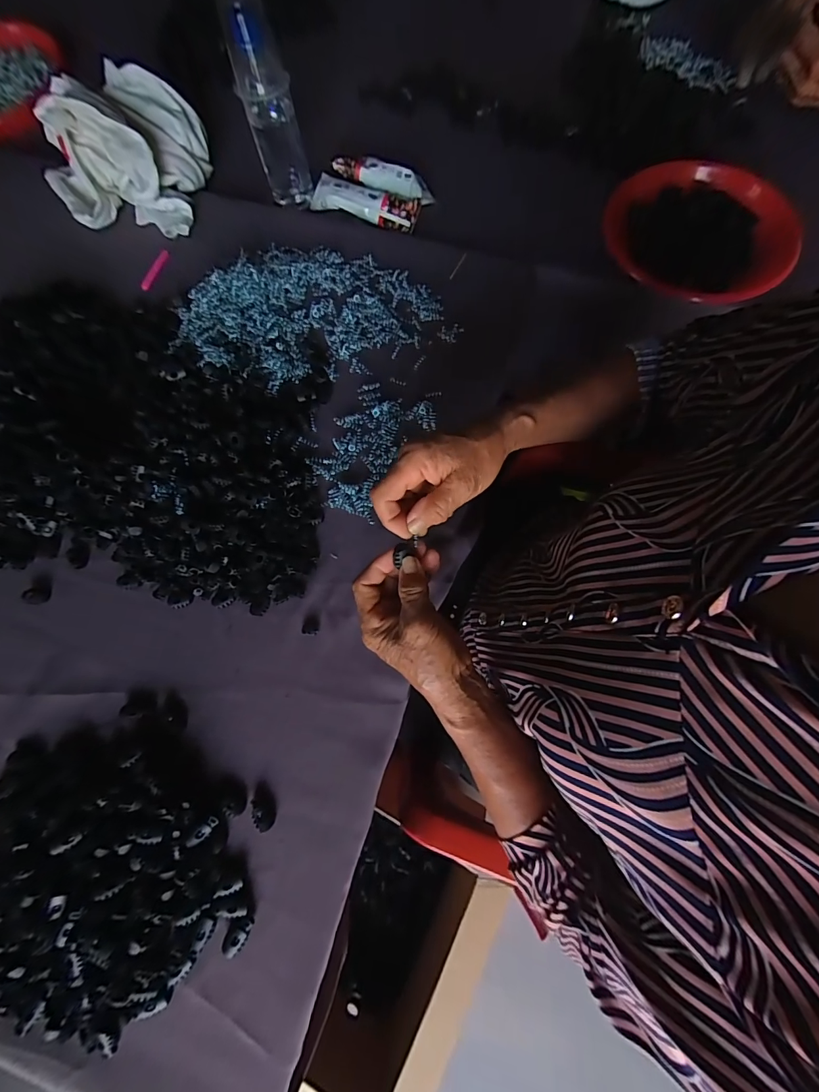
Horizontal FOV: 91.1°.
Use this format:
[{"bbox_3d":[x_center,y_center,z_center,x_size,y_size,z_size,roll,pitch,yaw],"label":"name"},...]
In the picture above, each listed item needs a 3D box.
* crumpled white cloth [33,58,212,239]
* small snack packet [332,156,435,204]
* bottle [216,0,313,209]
[{"bbox_3d":[-0.384,-0.517,0.520,0.195,0.092,0.193,5,74,3],"label":"crumpled white cloth"},{"bbox_3d":[-0.036,-0.506,0.550,0.143,0.028,0.027,29,77,9],"label":"small snack packet"},{"bbox_3d":[-0.168,-0.530,0.486,0.060,0.166,0.060,-18,75,-4],"label":"bottle"}]

